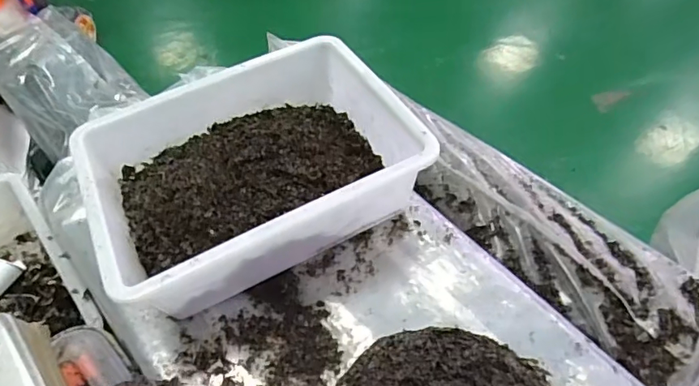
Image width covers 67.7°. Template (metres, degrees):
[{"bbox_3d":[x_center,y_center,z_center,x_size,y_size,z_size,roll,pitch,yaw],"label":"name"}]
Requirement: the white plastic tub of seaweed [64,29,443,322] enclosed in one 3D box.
[{"bbox_3d":[-0.116,-0.029,0.627,0.353,0.101,0.263,-25,53,-14],"label":"white plastic tub of seaweed"}]

